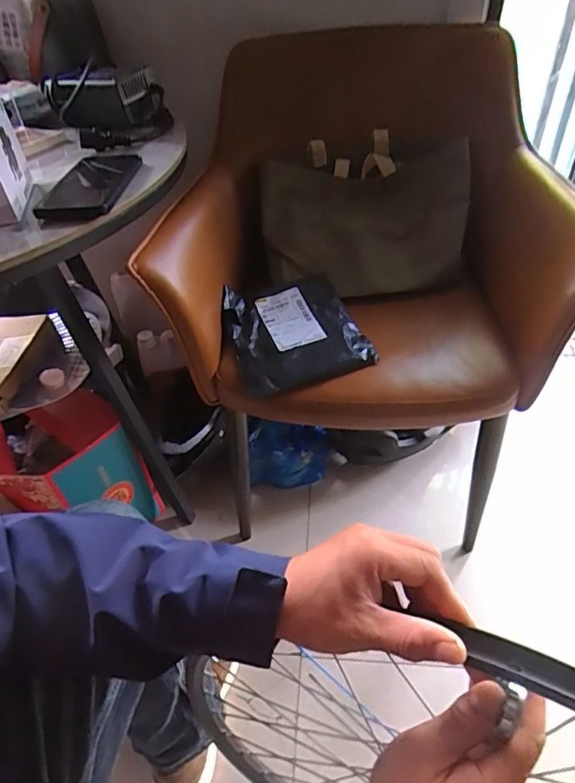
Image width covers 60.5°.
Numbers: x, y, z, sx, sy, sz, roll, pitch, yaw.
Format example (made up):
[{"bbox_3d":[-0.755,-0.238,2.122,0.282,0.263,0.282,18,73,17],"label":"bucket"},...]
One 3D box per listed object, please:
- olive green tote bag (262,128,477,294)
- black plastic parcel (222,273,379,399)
[{"bbox_3d":[0.133,-0.300,0.844,0.349,0.273,0.072,-6,2,1],"label":"olive green tote bag"},{"bbox_3d":[0.006,-0.093,0.753,0.191,0.023,0.212,-18,54,-9],"label":"black plastic parcel"}]

